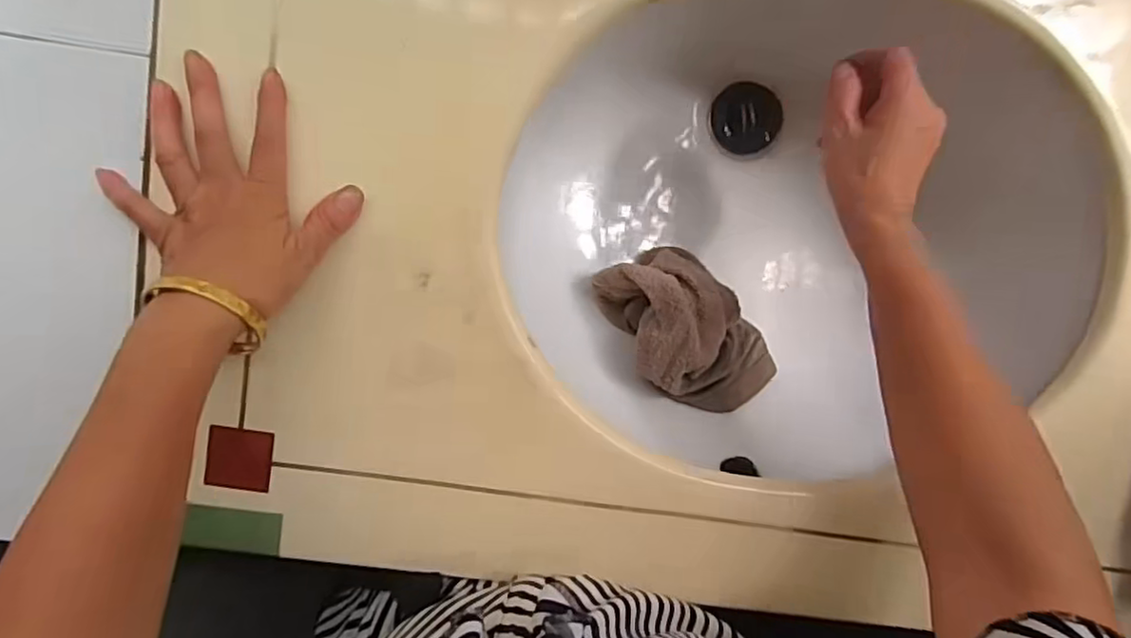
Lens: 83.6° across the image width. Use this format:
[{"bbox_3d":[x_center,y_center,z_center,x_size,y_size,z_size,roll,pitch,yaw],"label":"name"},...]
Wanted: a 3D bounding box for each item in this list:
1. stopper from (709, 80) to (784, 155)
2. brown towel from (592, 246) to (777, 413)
[{"bbox_3d":[0.159,-0.177,0.555,0.065,0.013,0.062,0,95,-3],"label":"stopper"},{"bbox_3d":[0.096,0.013,0.494,0.088,0.068,0.155,-43,95,1],"label":"brown towel"}]

